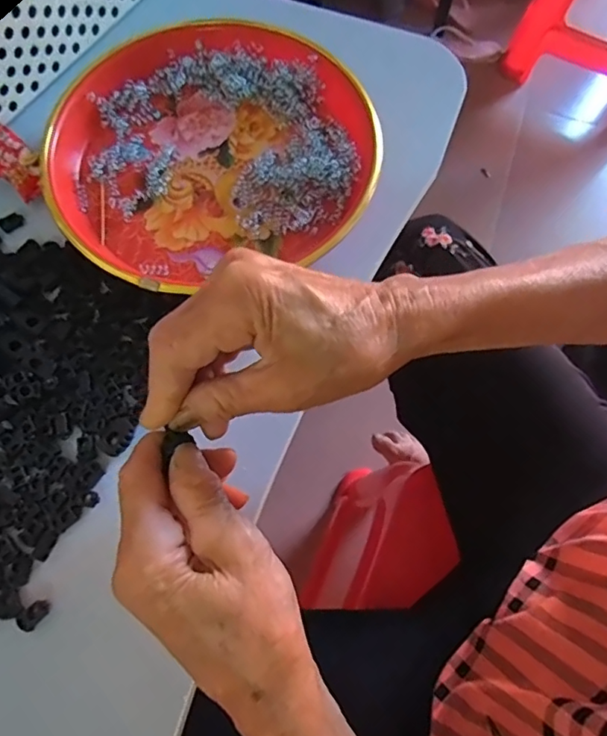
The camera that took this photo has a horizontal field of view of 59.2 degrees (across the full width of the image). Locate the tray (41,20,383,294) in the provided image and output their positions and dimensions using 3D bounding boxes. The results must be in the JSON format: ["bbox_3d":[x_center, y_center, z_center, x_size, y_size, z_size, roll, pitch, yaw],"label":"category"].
[{"bbox_3d":[-0.065,-0.153,0.368,0.211,0.027,0.196,0,69,-1],"label":"tray"}]

